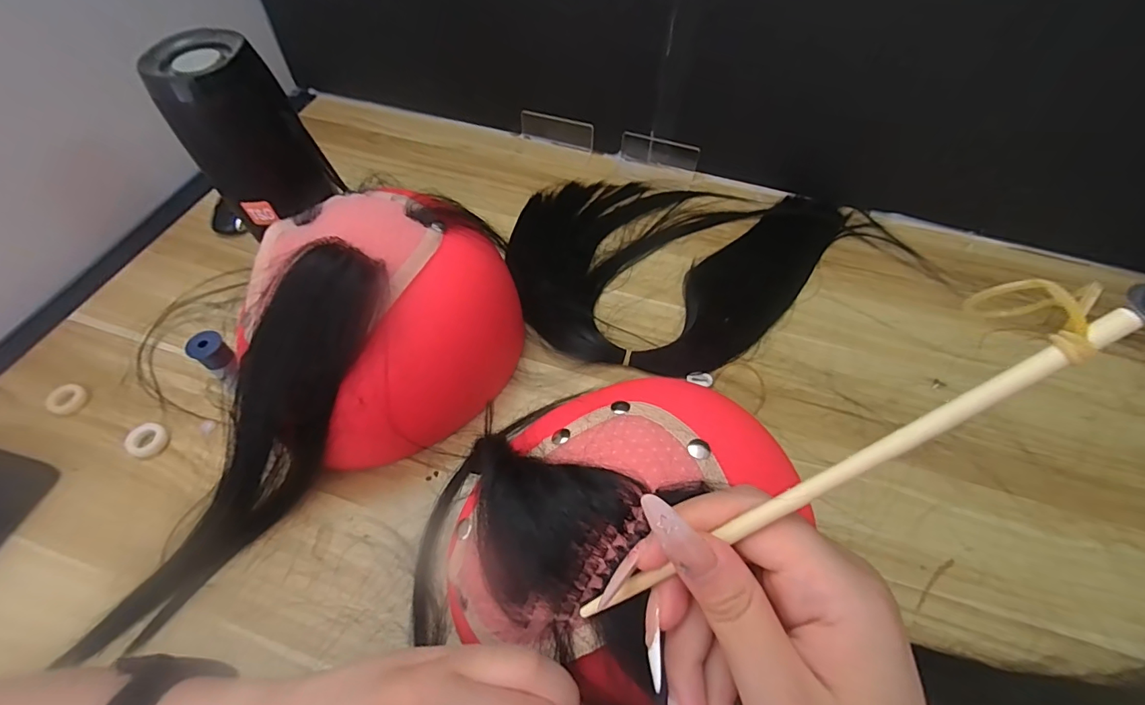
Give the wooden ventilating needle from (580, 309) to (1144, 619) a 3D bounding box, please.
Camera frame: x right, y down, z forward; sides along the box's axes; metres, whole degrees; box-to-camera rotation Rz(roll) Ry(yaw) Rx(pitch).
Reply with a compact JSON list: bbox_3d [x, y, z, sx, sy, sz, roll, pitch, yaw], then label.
[{"bbox_3d":[0.067,0.044,0.146,0.175,0.004,0.007,-41,56,24],"label":"wooden ventilating needle"}]

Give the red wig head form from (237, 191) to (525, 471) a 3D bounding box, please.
[{"bbox_3d":[-0.117,-0.007,0.313,0.151,0.123,0.144,1,56,-1],"label":"red wig head form"}]

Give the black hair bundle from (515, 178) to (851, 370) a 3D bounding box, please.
[{"bbox_3d":[0.092,-0.077,0.432,0.293,0.011,0.221,7,57,4],"label":"black hair bundle"}]

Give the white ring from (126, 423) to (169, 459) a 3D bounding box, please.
[{"bbox_3d":[-0.294,0.060,0.334,0.026,0.007,0.024,1,56,-1],"label":"white ring"}]

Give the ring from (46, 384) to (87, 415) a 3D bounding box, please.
[{"bbox_3d":[-0.370,0.034,0.353,0.022,0.011,0.022,24,59,14],"label":"ring"}]

